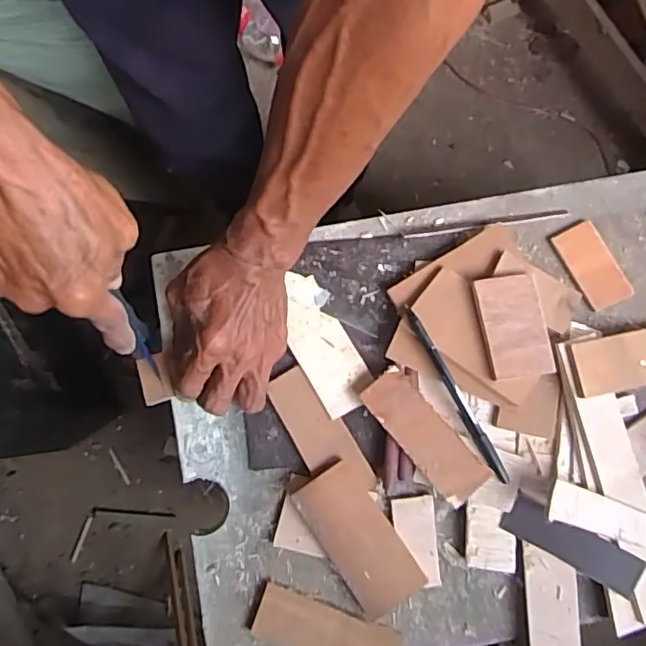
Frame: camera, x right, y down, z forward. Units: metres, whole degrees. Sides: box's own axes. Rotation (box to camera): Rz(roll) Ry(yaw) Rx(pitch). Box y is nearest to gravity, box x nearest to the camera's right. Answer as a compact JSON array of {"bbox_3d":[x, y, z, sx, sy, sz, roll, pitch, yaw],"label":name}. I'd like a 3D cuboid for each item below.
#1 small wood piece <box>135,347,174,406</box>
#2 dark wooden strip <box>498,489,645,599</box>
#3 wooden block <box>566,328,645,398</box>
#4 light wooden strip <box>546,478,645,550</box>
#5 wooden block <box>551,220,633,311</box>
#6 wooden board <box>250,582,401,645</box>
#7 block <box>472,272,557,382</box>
[{"bbox_3d":[-0.133,0.043,0.470,0.025,0.004,0.040,-15,80,-2],"label":"small wood piece"},{"bbox_3d":[0.189,0.167,0.447,0.104,0.010,0.030,29,81,5],"label":"dark wooden strip"},{"bbox_3d":[0.244,0.029,0.472,0.112,0.007,0.043,-8,79,-18],"label":"wooden block"},{"bbox_3d":[0.228,0.151,0.446,0.137,0.008,0.028,21,80,-14],"label":"light wooden strip"},{"bbox_3d":[0.226,-0.049,0.499,0.038,0.005,0.073,-27,81,-4],"label":"wooden block"},{"bbox_3d":[0.003,0.234,0.441,0.110,0.007,0.041,20,80,4],"label":"wooden board"},{"bbox_3d":[0.148,0.002,0.464,0.048,0.010,0.081,-8,73,-4],"label":"block"}]

